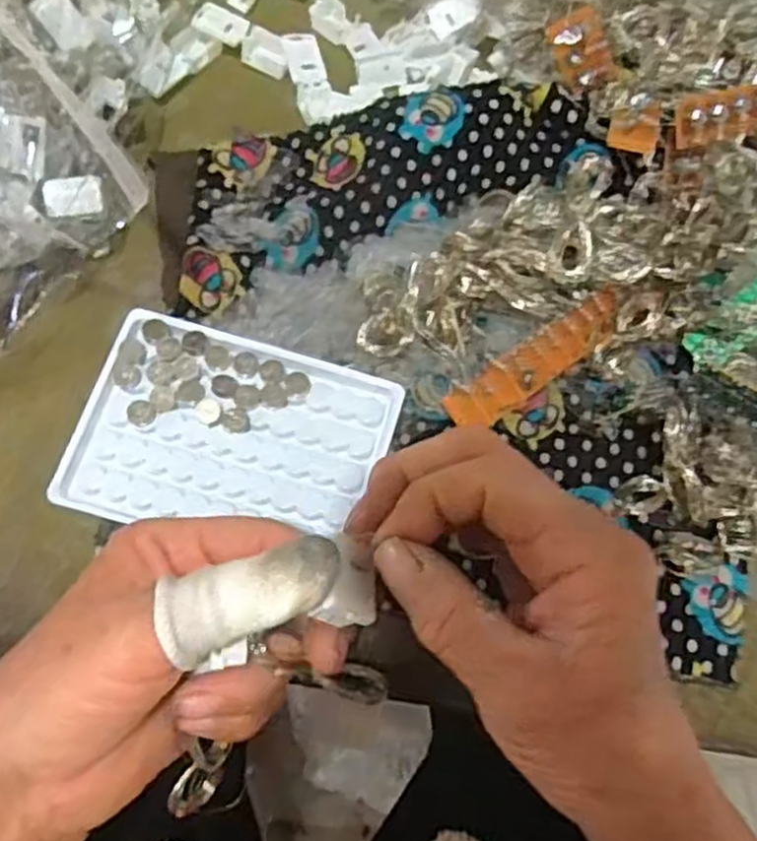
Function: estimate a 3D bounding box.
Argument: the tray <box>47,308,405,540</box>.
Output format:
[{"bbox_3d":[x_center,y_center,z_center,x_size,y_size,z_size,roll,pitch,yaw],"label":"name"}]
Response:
[{"bbox_3d":[-0.064,0.007,0.337,0.127,0.008,0.092,16,67,4],"label":"tray"}]

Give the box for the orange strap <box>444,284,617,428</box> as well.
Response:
[{"bbox_3d":[0.073,-0.028,0.354,0.096,0.007,0.022,-35,104,-13],"label":"orange strap"}]

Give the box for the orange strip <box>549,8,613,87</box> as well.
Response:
[{"bbox_3d":[0.095,-0.177,0.369,0.023,0.007,0.037,-14,91,29],"label":"orange strip"}]

